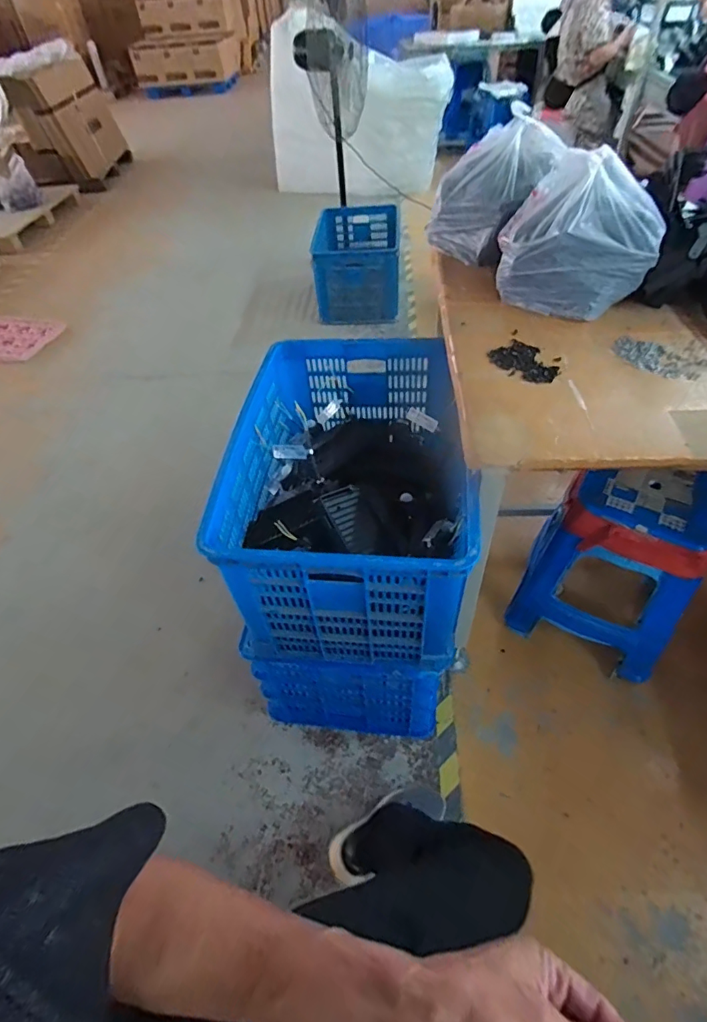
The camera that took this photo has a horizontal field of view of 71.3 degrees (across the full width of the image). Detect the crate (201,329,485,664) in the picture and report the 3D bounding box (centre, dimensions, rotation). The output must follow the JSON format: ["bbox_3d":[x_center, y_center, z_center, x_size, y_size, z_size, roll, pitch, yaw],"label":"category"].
[{"bbox_3d":[0.007,-0.049,1.016,0.408,0.341,0.593,2,49,7],"label":"crate"}]

